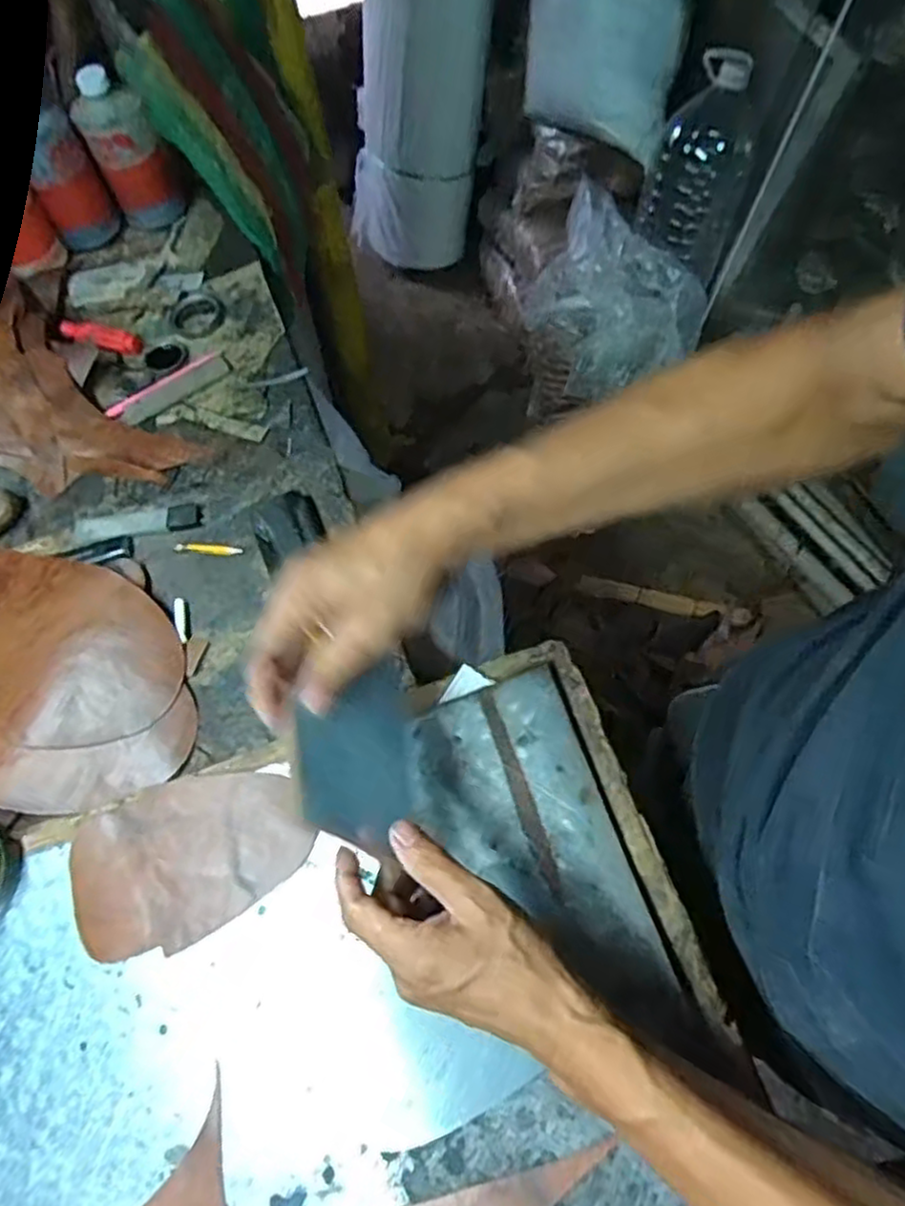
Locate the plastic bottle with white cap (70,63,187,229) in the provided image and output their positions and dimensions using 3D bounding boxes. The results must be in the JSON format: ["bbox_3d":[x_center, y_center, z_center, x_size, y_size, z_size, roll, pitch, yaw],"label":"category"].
[{"bbox_3d":[-0.349,-0.486,0.791,0.082,0.157,0.079,-23,62,-9],"label":"plastic bottle with white cap"}]

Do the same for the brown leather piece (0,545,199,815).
[{"bbox_3d":[-0.348,0.049,0.566,0.310,0.015,0.189,15,63,12],"label":"brown leather piece"}]

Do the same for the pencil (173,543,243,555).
[{"bbox_3d":[-0.208,-0.046,0.616,0.059,0.004,0.010,6,62,7],"label":"pencil"}]

